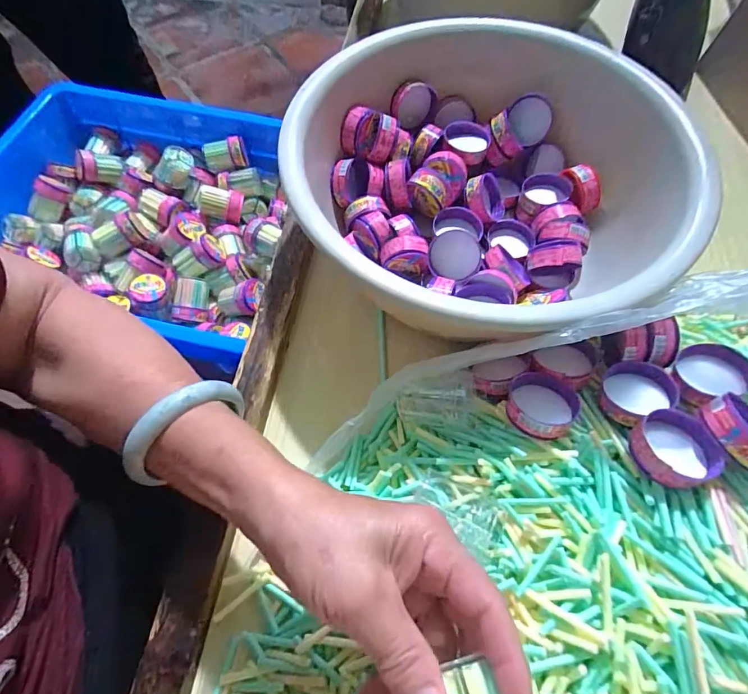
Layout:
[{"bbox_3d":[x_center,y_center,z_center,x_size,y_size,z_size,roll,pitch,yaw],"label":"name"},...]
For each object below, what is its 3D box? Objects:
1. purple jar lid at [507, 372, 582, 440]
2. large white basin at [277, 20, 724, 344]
[{"bbox_3d":[0.110,0.038,0.282,0.042,0.018,0.042,1,41,-1],"label":"purple jar lid"},{"bbox_3d":[0.079,-0.125,0.350,0.287,0.105,0.302,1,62,-2],"label":"large white basin"}]

